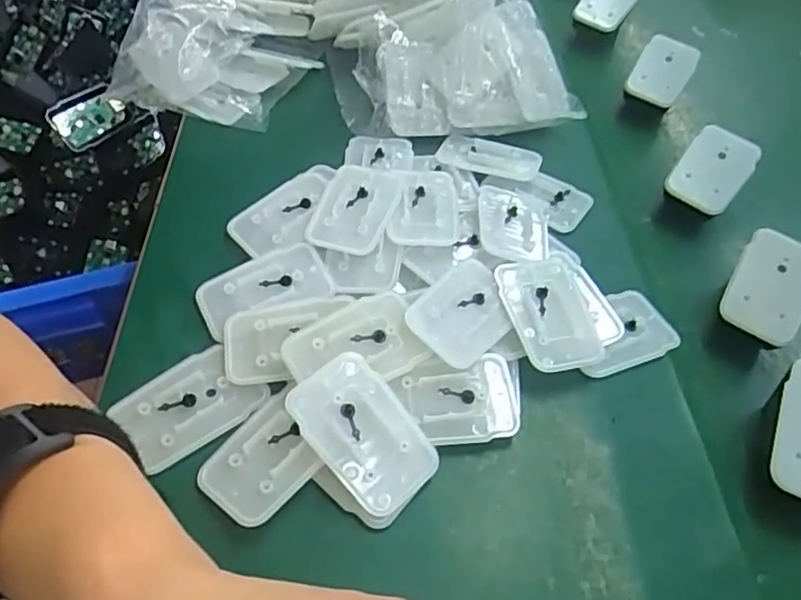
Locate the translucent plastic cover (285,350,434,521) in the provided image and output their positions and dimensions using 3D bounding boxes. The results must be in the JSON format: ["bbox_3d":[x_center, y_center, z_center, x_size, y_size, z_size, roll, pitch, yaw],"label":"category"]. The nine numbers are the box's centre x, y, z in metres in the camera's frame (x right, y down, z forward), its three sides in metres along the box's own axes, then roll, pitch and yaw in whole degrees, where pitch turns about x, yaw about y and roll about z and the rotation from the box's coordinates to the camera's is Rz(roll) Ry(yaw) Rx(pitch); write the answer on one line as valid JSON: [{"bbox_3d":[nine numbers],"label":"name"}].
[{"bbox_3d":[-0.017,0.060,0.289,0.044,0.004,0.070,-39,83,-23],"label":"translucent plastic cover"}]

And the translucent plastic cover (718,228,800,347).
[{"bbox_3d":[0.210,-0.008,0.357,0.043,0.005,0.064,31,75,12],"label":"translucent plastic cover"}]

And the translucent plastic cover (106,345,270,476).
[{"bbox_3d":[-0.100,0.049,0.301,0.060,0.008,0.045,-35,60,-25],"label":"translucent plastic cover"}]

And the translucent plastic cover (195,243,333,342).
[{"bbox_3d":[-0.074,-0.008,0.341,0.068,0.005,0.039,-18,55,-15],"label":"translucent plastic cover"}]

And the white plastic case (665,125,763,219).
[{"bbox_3d":[0.205,-0.086,0.418,0.042,0.008,0.060,36,79,16],"label":"white plastic case"}]

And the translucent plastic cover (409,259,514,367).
[{"bbox_3d":[0.034,0.005,0.330,0.043,0.010,0.061,35,59,23],"label":"translucent plastic cover"}]

